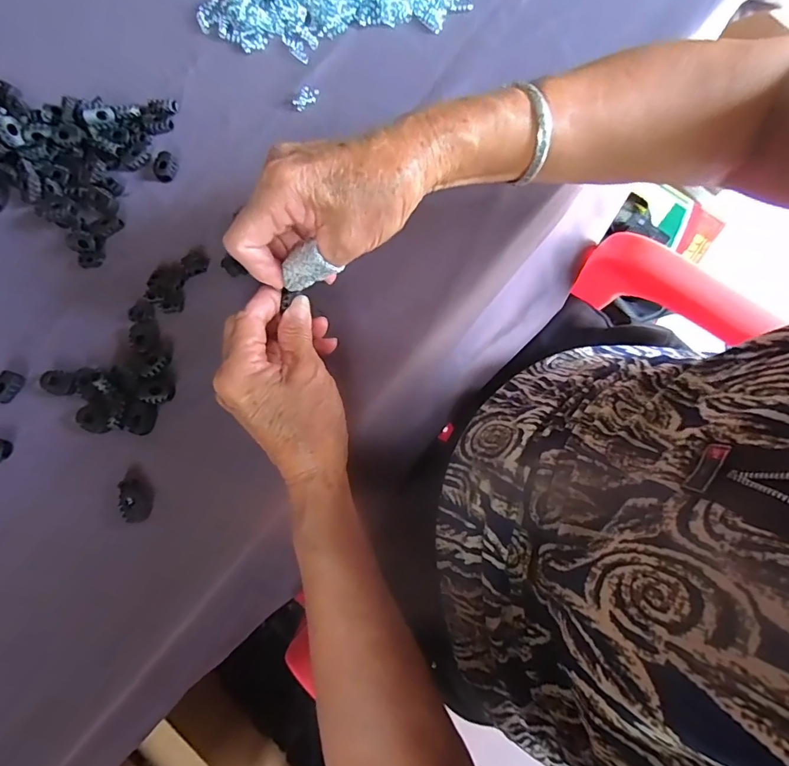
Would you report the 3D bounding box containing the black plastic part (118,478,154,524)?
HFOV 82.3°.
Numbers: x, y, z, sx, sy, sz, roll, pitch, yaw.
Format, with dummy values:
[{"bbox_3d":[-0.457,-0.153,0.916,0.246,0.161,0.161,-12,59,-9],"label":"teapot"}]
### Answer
[{"bbox_3d":[-0.171,0.078,0.298,0.020,0.005,0.028,-5,77,-2],"label":"black plastic part"}]

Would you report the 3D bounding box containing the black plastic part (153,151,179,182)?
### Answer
[{"bbox_3d":[-0.182,-0.171,0.357,0.018,0.007,0.024,-9,77,-3],"label":"black plastic part"}]

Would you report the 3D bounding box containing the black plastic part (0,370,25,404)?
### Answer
[{"bbox_3d":[-0.270,0.003,0.314,0.013,0.008,0.022,19,77,4],"label":"black plastic part"}]

